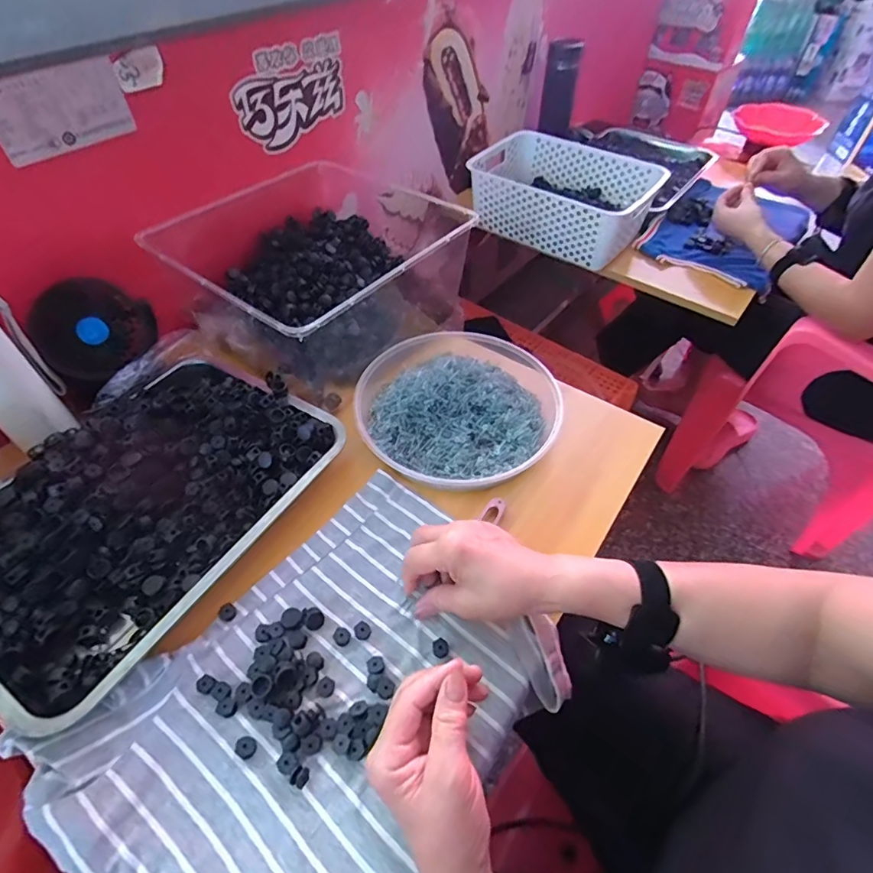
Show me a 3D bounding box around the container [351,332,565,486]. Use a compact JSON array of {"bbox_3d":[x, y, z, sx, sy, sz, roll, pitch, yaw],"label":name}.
[{"bbox_3d":[0.023,-0.043,0.555,0.221,0.060,0.203,0,50,0],"label":"container"}]

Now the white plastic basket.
[{"bbox_3d":[0.221,-0.441,0.905,0.310,0.109,0.204,30,56,22],"label":"white plastic basket"}]

